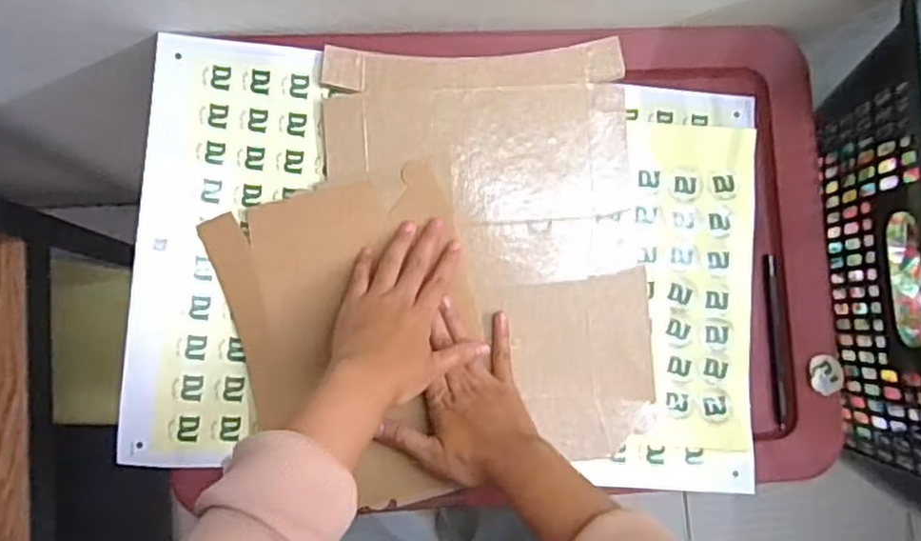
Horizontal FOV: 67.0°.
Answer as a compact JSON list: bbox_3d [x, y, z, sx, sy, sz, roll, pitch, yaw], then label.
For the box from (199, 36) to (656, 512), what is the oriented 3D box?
[{"bbox_3d":[-0.018,-0.005,0.550,0.327,0.024,0.337,-6,85,-4],"label":"box"}]

